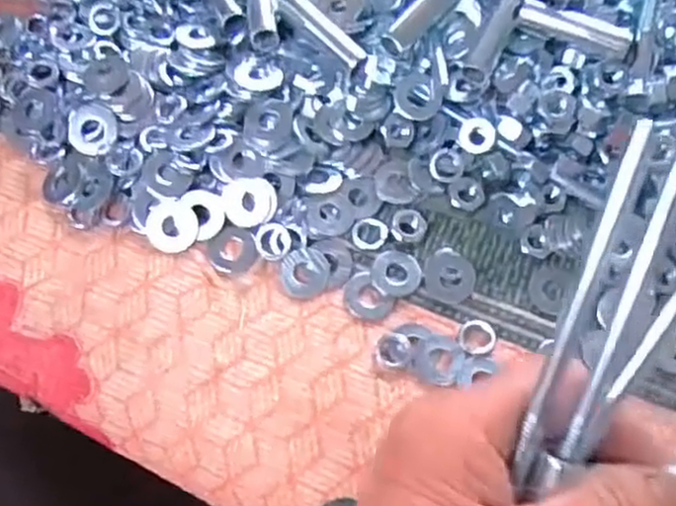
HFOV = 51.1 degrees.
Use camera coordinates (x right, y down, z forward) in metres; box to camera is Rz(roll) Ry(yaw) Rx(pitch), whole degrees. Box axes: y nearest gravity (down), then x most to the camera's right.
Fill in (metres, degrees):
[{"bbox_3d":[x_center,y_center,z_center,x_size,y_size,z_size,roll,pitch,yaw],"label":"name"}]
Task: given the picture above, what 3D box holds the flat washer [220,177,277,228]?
[{"bbox_3d":[-0.034,-0.020,0.272,0.020,0.004,0.019,6,70,0],"label":"flat washer"}]

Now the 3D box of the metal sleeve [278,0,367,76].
[{"bbox_3d":[-0.007,-0.089,0.282,0.010,0.006,0.045,-43,77,-16],"label":"metal sleeve"}]

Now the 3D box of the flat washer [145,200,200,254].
[{"bbox_3d":[-0.063,-0.010,0.265,0.019,0.004,0.019,1,70,-2],"label":"flat washer"}]

